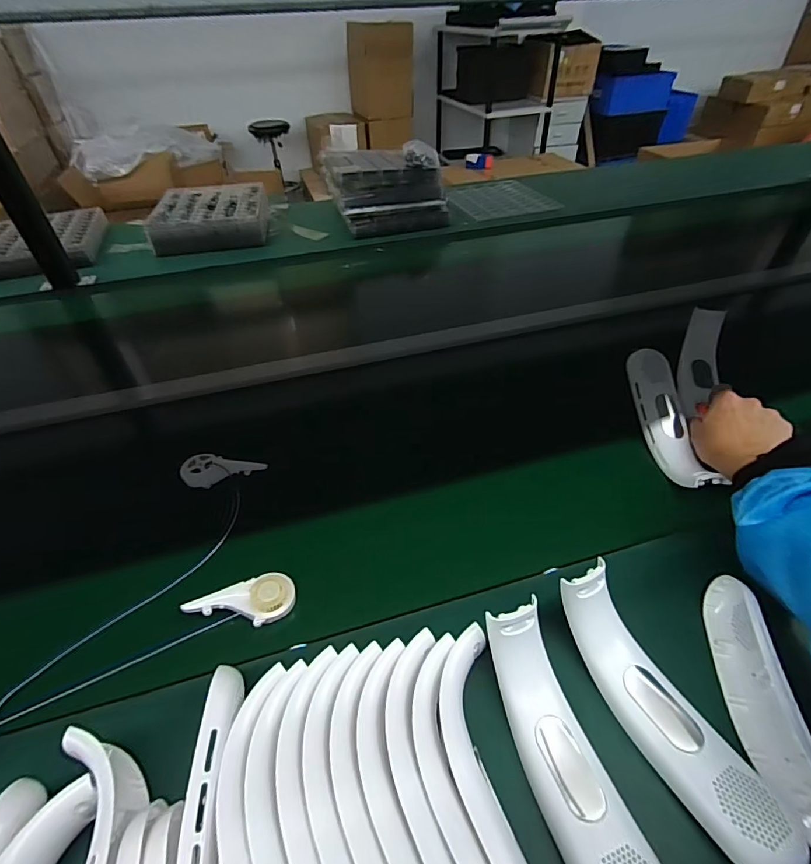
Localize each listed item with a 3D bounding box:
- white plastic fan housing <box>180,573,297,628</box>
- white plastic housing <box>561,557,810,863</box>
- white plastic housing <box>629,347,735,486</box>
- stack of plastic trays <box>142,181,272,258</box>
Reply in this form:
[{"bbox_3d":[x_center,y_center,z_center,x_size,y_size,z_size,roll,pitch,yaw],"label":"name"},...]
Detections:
[{"bbox_3d":[-0.147,0.158,0.406,0.091,0.009,0.044,-14,58,-22],"label":"white plastic fan housing"},{"bbox_3d":[0.183,0.195,0.317,0.049,0.062,0.186,-22,47,-18],"label":"white plastic housing"},{"bbox_3d":[0.320,-0.016,0.542,0.051,0.052,0.189,-3,60,0],"label":"white plastic housing"},{"bbox_3d":[-0.472,-0.529,1.102,0.267,0.071,0.273,-12,45,-9],"label":"stack of plastic trays"}]

